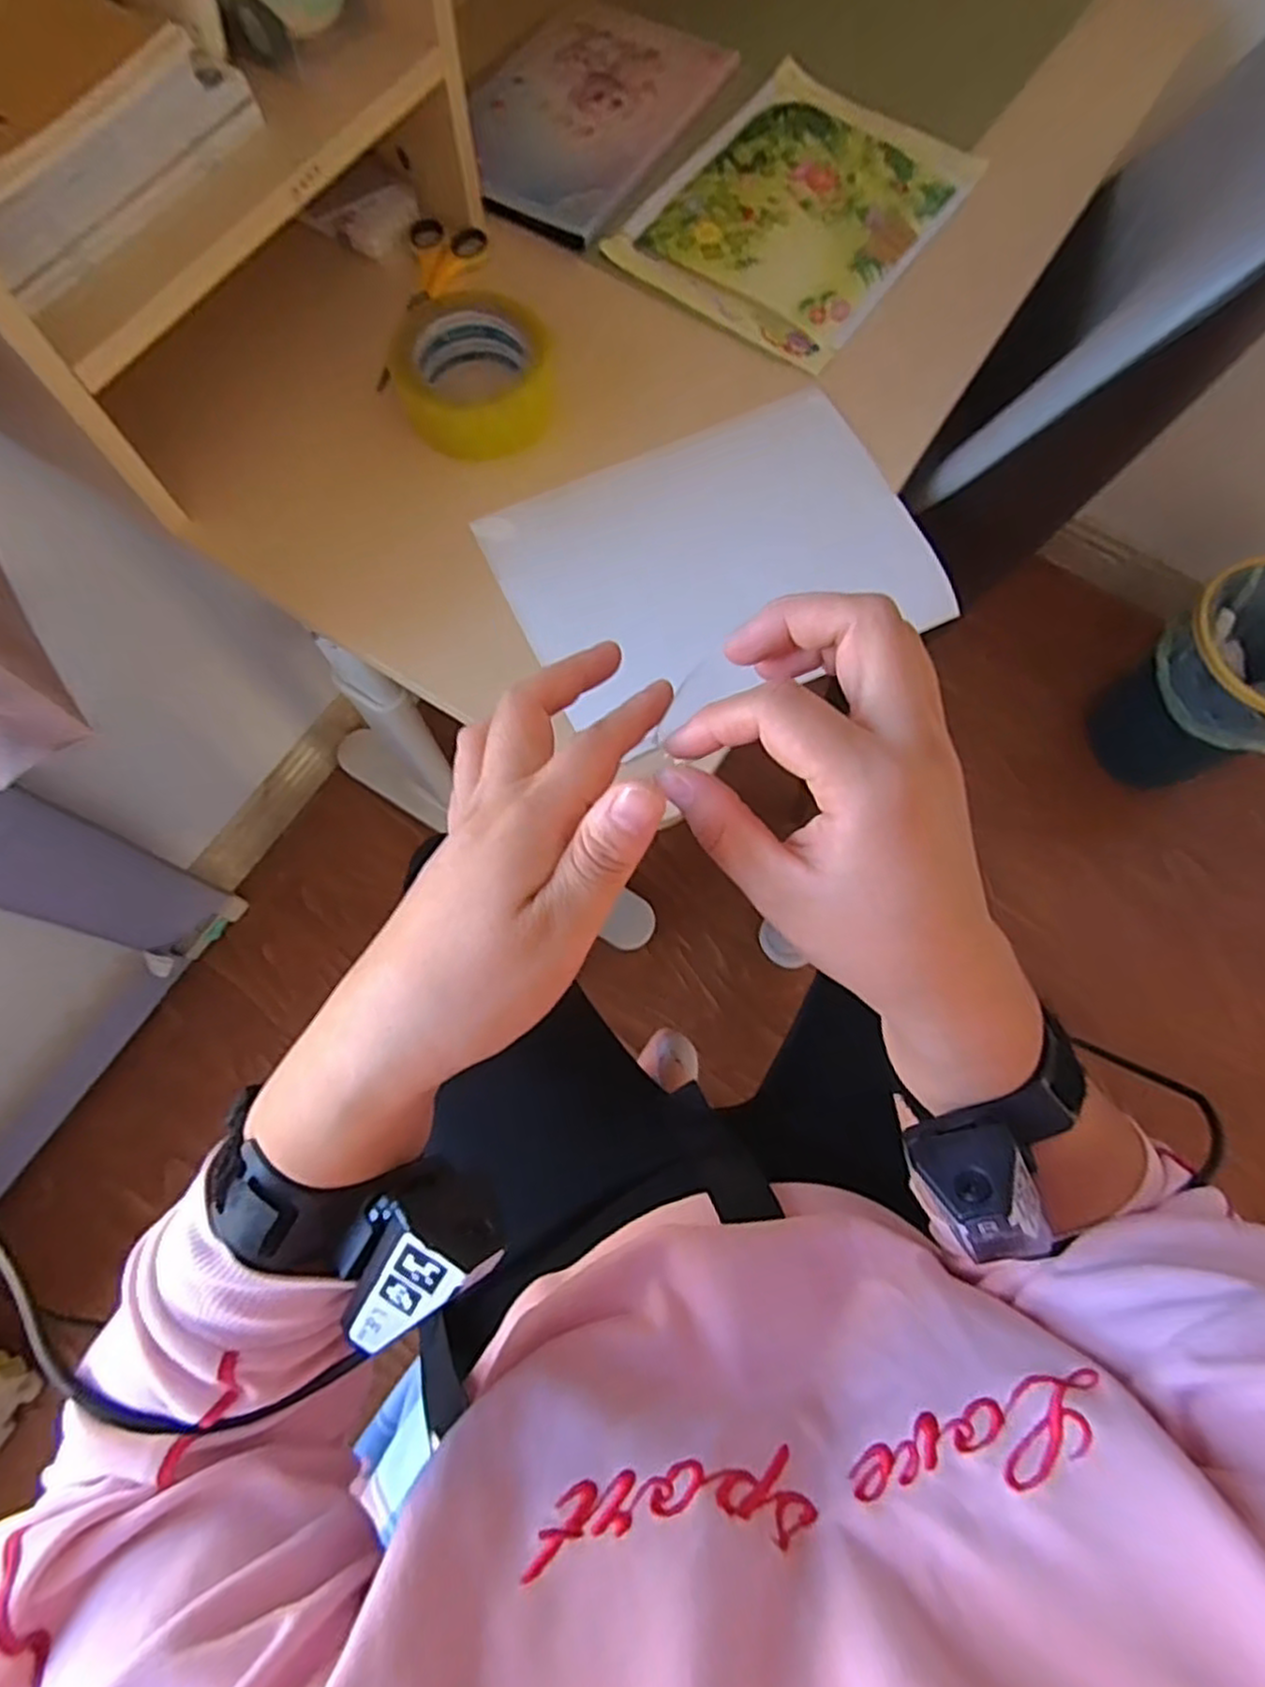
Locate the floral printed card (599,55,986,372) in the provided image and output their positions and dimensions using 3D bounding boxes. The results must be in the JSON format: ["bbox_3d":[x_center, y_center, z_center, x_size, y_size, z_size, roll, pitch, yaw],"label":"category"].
[{"bbox_3d":[0.132,-0.516,0.594,0.204,0.011,0.271,35,76,9],"label":"floral printed card"}]

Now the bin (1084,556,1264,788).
[{"bbox_3d":[0.832,-0.218,1.056,0.227,0.303,0.228,-32,76,-10],"label":"bin"}]

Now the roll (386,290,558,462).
[{"bbox_3d":[-0.110,-0.333,0.522,0.107,0.038,0.104,0,73,-1],"label":"roll"}]

